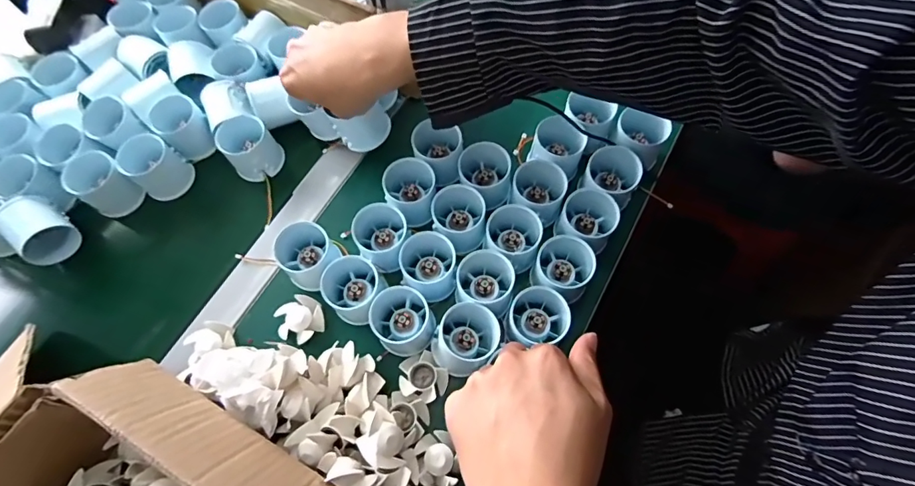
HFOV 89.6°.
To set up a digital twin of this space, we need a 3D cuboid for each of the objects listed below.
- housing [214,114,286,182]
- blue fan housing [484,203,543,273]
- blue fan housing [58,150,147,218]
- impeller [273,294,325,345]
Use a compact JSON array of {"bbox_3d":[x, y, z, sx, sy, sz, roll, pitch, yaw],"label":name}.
[{"bbox_3d":[-0.224,-0.102,0.504,0.053,0.052,0.051,-1,67,2],"label":"housing"},{"bbox_3d":[0.052,-0.005,0.446,0.053,0.050,0.053,-1,67,2],"label":"blue fan housing"},{"bbox_3d":[-0.380,-0.063,0.497,0.048,0.053,0.050,-1,67,2],"label":"blue fan housing"},{"bbox_3d":[-0.150,0.072,0.439,0.043,0.013,0.041,-1,67,2],"label":"impeller"}]

